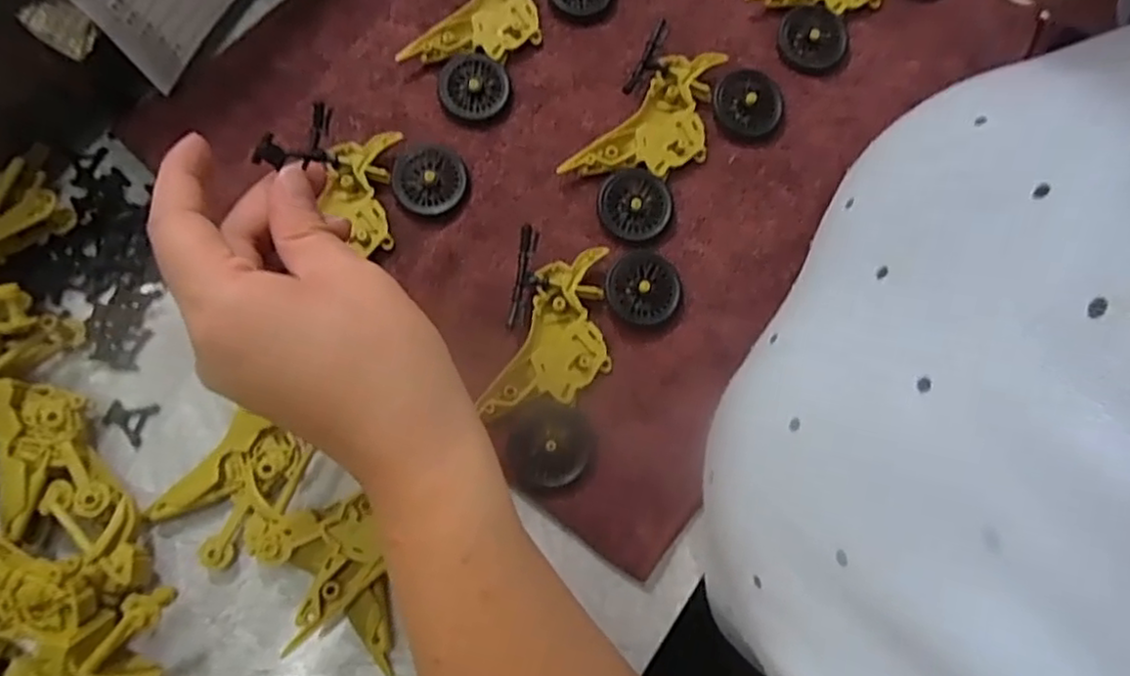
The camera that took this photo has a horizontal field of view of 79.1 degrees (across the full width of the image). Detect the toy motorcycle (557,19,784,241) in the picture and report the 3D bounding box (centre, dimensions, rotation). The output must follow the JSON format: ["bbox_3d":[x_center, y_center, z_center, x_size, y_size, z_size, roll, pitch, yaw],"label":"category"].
[{"bbox_3d":[0.056,-0.103,0.354,0.074,0.013,0.114,32,77,6],"label":"toy motorcycle"}]

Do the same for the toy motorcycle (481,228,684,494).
[{"bbox_3d":[0.006,0.009,0.319,0.075,0.015,0.117,14,76,2],"label":"toy motorcycle"}]

